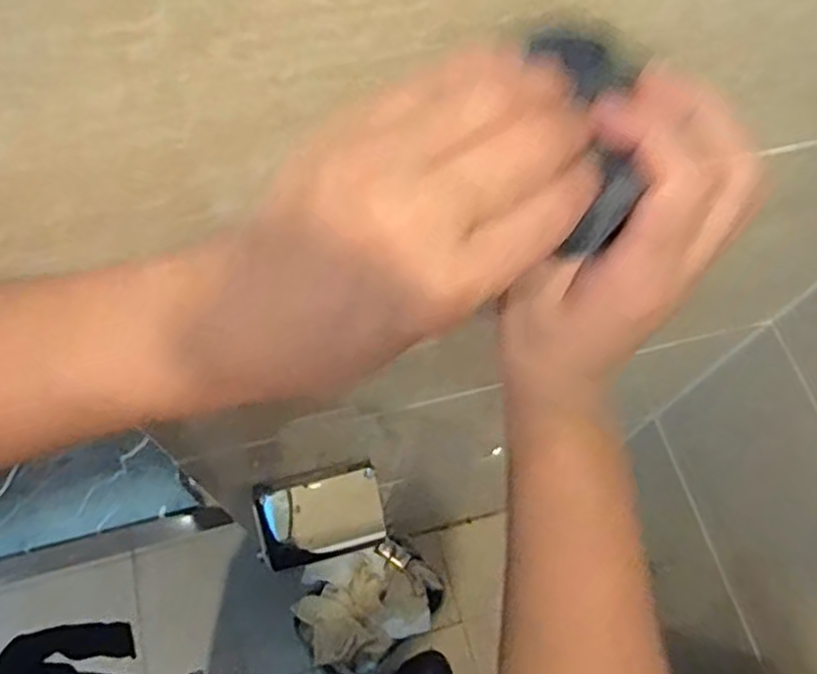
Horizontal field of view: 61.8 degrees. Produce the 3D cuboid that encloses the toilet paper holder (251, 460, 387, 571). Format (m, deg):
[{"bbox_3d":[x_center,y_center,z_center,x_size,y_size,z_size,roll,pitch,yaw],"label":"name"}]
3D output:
[{"bbox_3d":[-0.094,0.190,0.722,0.131,0.068,0.076,-11,67,-8],"label":"toilet paper holder"}]

